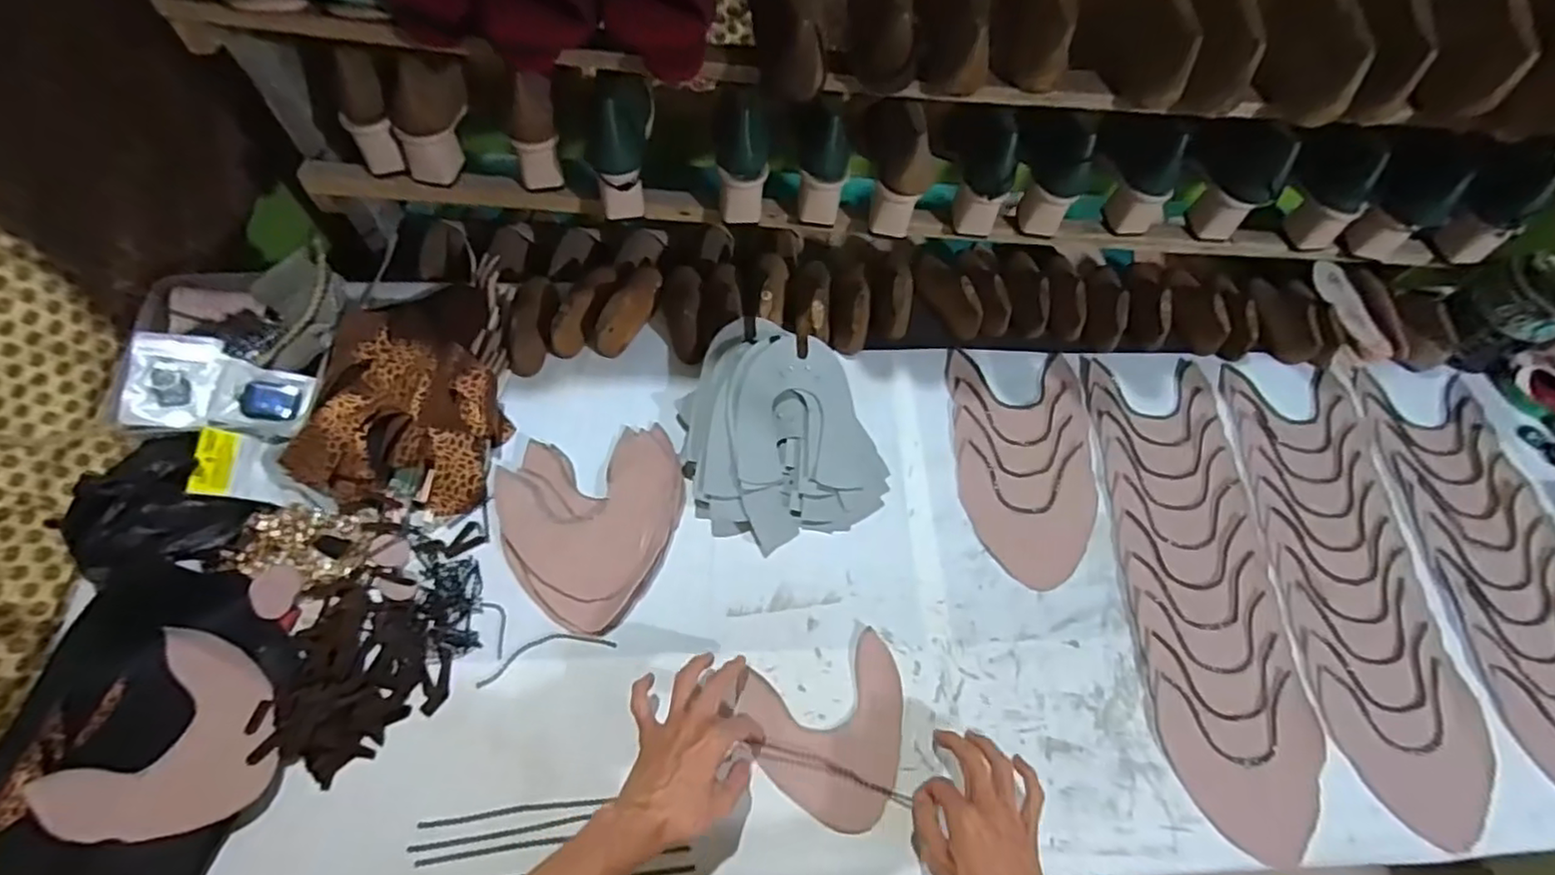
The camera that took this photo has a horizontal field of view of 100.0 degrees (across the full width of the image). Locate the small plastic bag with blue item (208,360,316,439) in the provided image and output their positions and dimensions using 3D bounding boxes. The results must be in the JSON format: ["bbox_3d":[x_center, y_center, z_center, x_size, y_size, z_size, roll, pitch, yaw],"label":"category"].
[{"bbox_3d":[-0.543,-0.038,0.688,0.081,0.018,0.079,16,70,-29],"label":"small plastic bag with blue item"}]

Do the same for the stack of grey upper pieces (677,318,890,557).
[{"bbox_3d":[-0.011,-0.007,0.723,0.200,0.090,0.251,-26,69,-16],"label":"stack of grey upper pieces"}]

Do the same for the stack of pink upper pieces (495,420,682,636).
[{"bbox_3d":[-0.190,0.089,0.694,0.190,0.028,0.210,-14,66,-11],"label":"stack of pink upper pieces"}]

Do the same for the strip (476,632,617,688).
[{"bbox_3d":[-0.230,0.212,0.648,0.132,0.004,0.030,-15,66,-10],"label":"strip"}]

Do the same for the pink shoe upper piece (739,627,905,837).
[{"bbox_3d":[0.060,0.288,0.630,0.153,0.015,0.155,-18,66,-11],"label":"pink shoe upper piece"}]

